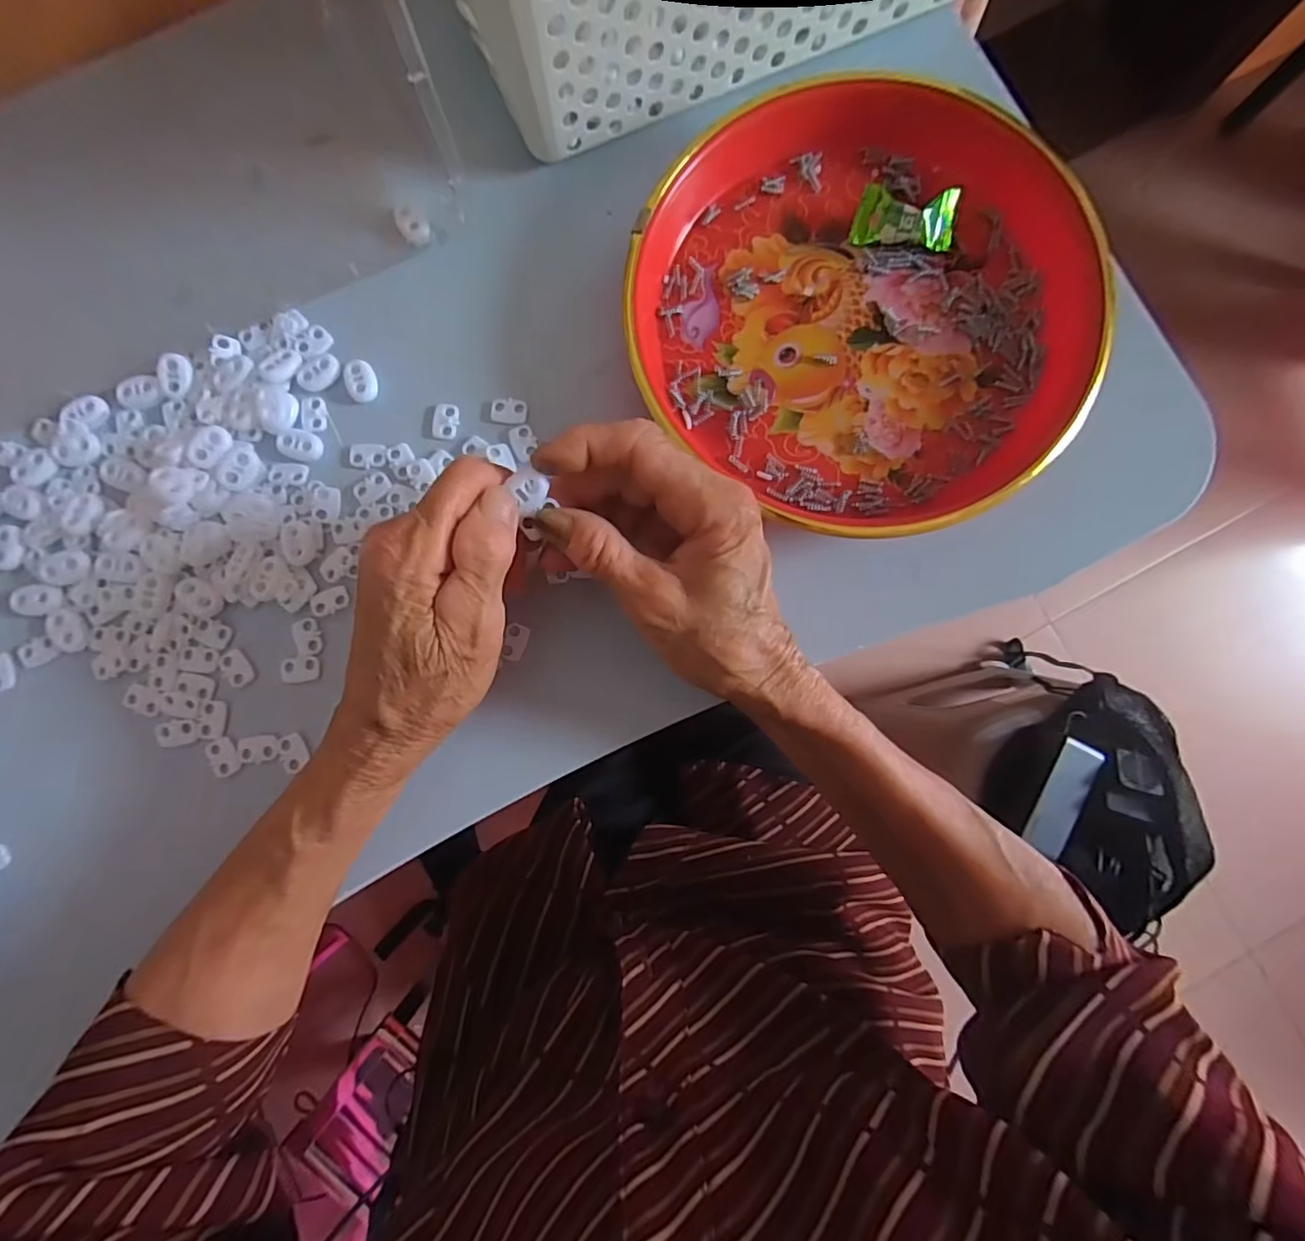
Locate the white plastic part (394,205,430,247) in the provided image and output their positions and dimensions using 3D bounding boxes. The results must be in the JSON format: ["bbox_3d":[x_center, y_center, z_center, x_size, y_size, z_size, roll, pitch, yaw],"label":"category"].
[{"bbox_3d":[-0.126,-0.206,0.307,0.013,0.004,0.022,-36,86,-3],"label":"white plastic part"}]

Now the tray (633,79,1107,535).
[{"bbox_3d":[0.102,-0.152,0.285,0.211,0.032,0.198,0,85,0],"label":"tray"}]

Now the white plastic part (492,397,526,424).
[{"bbox_3d":[-0.073,-0.107,0.298,0.018,0.004,0.013,2,85,0],"label":"white plastic part"}]

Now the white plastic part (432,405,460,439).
[{"bbox_3d":[-0.106,-0.102,0.299,0.013,0.004,0.018,6,85,1],"label":"white plastic part"}]

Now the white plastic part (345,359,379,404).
[{"bbox_3d":[-0.149,-0.122,0.299,0.014,0.004,0.023,-17,85,-1],"label":"white plastic part"}]

